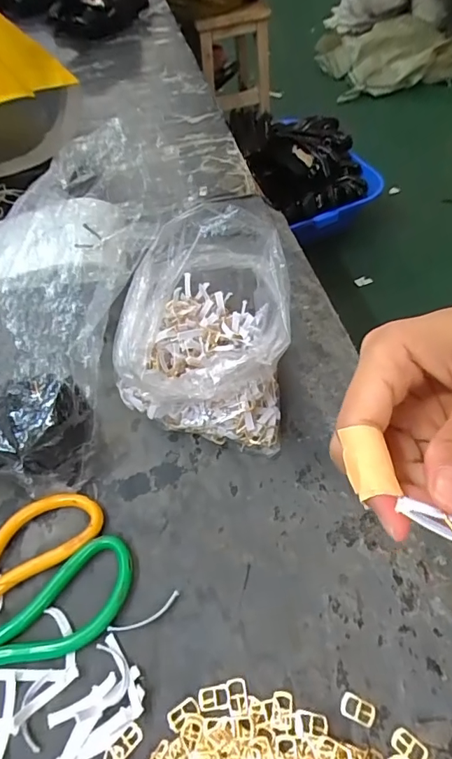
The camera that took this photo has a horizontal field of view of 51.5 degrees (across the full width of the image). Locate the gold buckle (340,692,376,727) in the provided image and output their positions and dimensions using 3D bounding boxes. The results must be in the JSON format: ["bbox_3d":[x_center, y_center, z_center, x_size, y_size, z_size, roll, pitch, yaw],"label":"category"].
[{"bbox_3d":[0.075,0.186,0.265,0.019,0.004,0.012,18,57,17],"label":"gold buckle"}]

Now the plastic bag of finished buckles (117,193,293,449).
[{"bbox_3d":[-0.015,-0.039,0.363,0.122,0.121,0.146,1,54,5],"label":"plastic bag of finished buckles"}]

